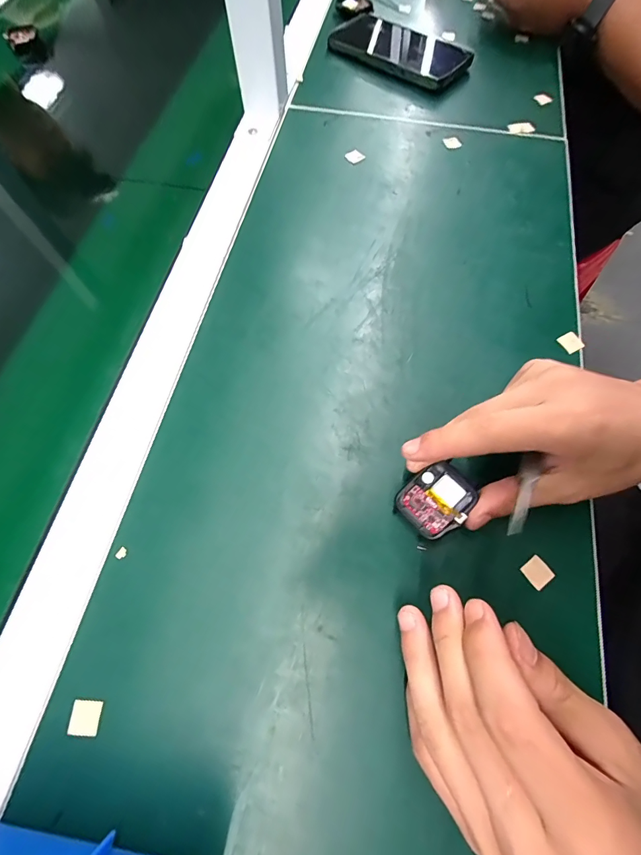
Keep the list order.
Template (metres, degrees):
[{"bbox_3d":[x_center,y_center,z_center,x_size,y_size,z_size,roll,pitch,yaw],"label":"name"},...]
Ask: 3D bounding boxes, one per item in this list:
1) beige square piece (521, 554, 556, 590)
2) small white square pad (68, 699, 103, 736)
[{"bbox_3d":[0.134,0.089,0.230,0.016,0.004,0.015,-34,71,-13],"label":"beige square piece"},{"bbox_3d":[-0.127,0.157,0.201,0.015,0.004,0.015,4,60,-3],"label":"small white square pad"}]

